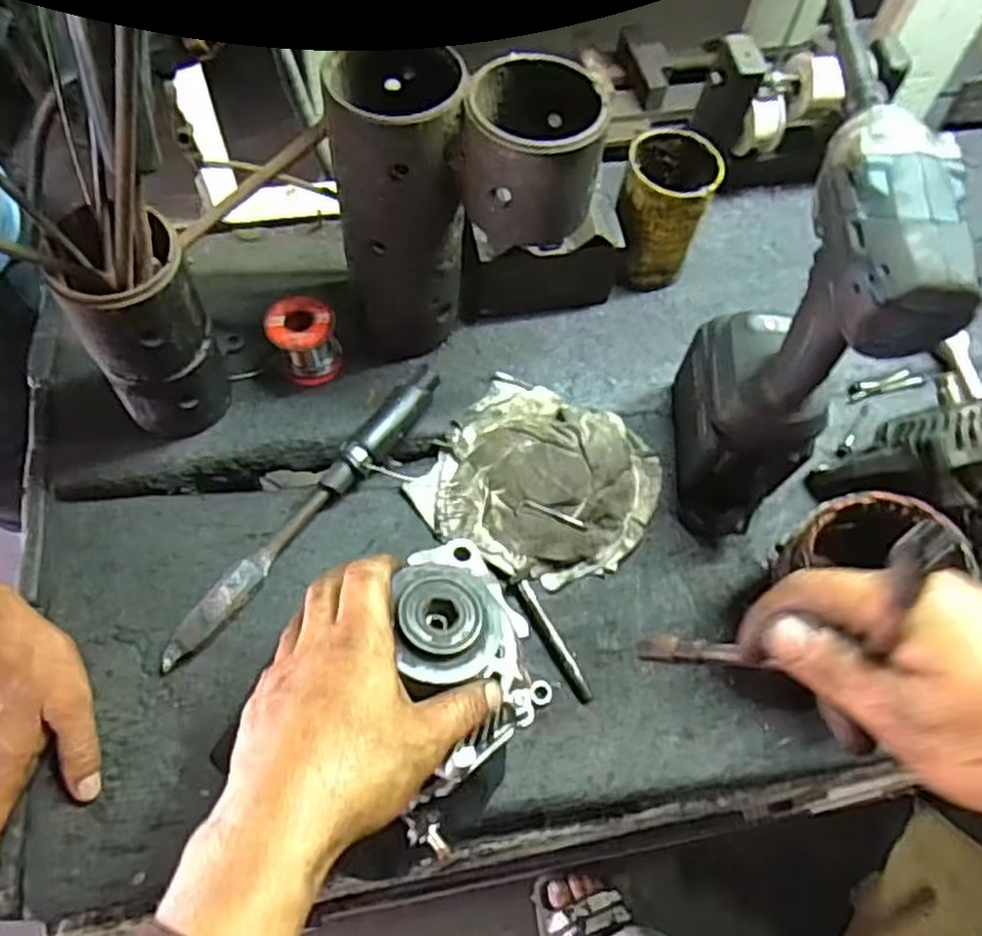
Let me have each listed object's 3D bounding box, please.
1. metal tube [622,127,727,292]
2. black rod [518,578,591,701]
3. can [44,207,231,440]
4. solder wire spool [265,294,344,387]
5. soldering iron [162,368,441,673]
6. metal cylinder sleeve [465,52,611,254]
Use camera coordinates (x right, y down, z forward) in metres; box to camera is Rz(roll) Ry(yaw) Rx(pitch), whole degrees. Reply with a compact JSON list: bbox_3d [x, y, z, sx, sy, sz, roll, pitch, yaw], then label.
[{"bbox_3d":[0.143,-0.217,0.654,0.072,0.113,0.075,2,62,-3],"label":"metal tube"},{"bbox_3d":[0.046,0.124,0.559,0.012,0.009,0.095,-25,67,-16],"label":"black rod"},{"bbox_3d":[-0.237,-0.090,0.539,0.080,0.169,0.073,-28,68,-17],"label":"can"},{"bbox_3d":[-0.150,-0.103,0.620,0.050,0.055,0.054,2,62,-3],"label":"solder wire spool"},{"bbox_3d":[-0.136,0.029,0.572,0.029,0.037,0.282,36,66,14],"label":"soldering iron"},{"bbox_3d":[0.027,-0.203,0.496,0.086,0.077,0.087,2,62,-3],"label":"metal cylinder sleeve"}]

